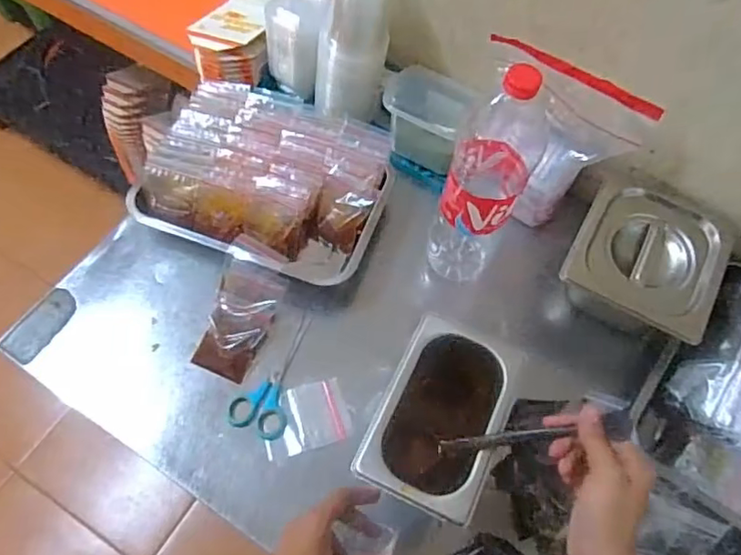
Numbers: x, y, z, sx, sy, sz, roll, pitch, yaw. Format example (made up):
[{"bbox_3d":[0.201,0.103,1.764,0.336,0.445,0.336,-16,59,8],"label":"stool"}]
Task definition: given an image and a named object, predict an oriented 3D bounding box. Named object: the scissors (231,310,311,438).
[{"bbox_3d":[-0.118,0.112,0.682,0.065,0.008,0.153,11,63,3],"label":"scissors"}]

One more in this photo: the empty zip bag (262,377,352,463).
[{"bbox_3d":[-0.075,0.162,0.659,0.095,0.011,0.072,-13,67,-14],"label":"empty zip bag"}]

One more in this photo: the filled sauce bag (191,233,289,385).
[{"bbox_3d":[-0.152,0.035,0.691,0.080,0.037,0.169,12,63,4],"label":"filled sauce bag"}]

